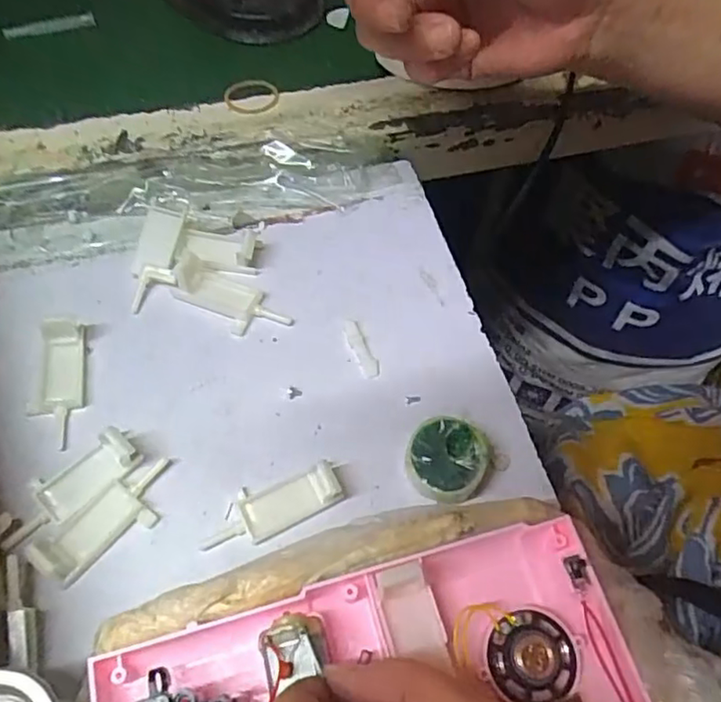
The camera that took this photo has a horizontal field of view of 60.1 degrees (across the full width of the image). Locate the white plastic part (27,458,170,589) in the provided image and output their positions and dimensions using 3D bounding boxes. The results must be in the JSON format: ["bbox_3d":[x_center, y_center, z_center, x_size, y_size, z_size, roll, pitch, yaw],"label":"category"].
[{"bbox_3d":[-0.100,0.068,0.249,0.058,0.006,0.023,-34,67,-21],"label":"white plastic part"}]

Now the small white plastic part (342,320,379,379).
[{"bbox_3d":[0.000,-0.002,0.294,0.009,0.004,0.031,-21,63,-15],"label":"small white plastic part"}]

